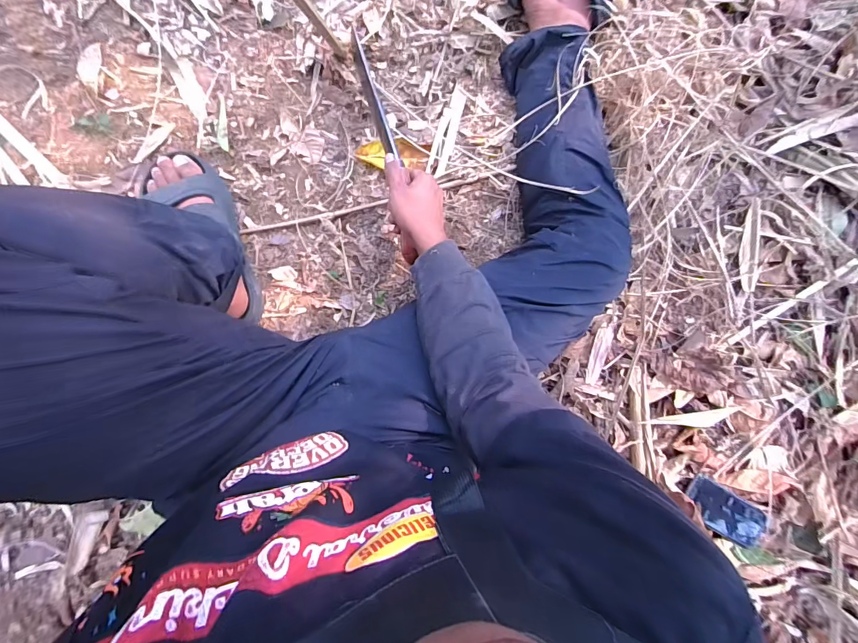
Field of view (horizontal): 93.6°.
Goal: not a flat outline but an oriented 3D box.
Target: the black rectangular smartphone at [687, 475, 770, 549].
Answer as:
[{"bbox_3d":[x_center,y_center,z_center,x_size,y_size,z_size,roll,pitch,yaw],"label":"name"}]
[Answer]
[{"bbox_3d":[0.511,0.330,0.688,0.155,0.012,0.072,33,78,-3],"label":"black rectangular smartphone"}]

